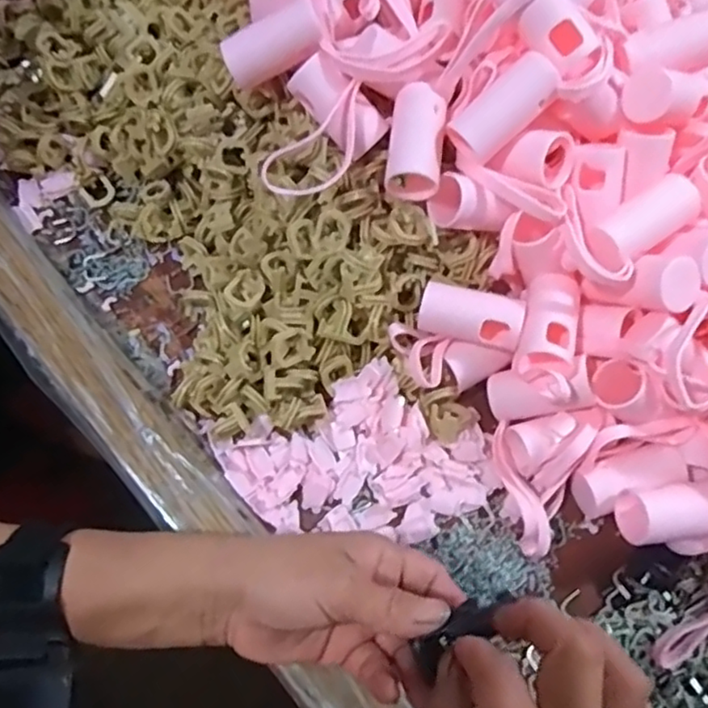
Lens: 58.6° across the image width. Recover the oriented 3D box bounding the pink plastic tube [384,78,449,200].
[{"bbox_3d":[0.037,-0.126,0.375,0.031,0.023,0.065,6,93,2],"label":"pink plastic tube"}]

